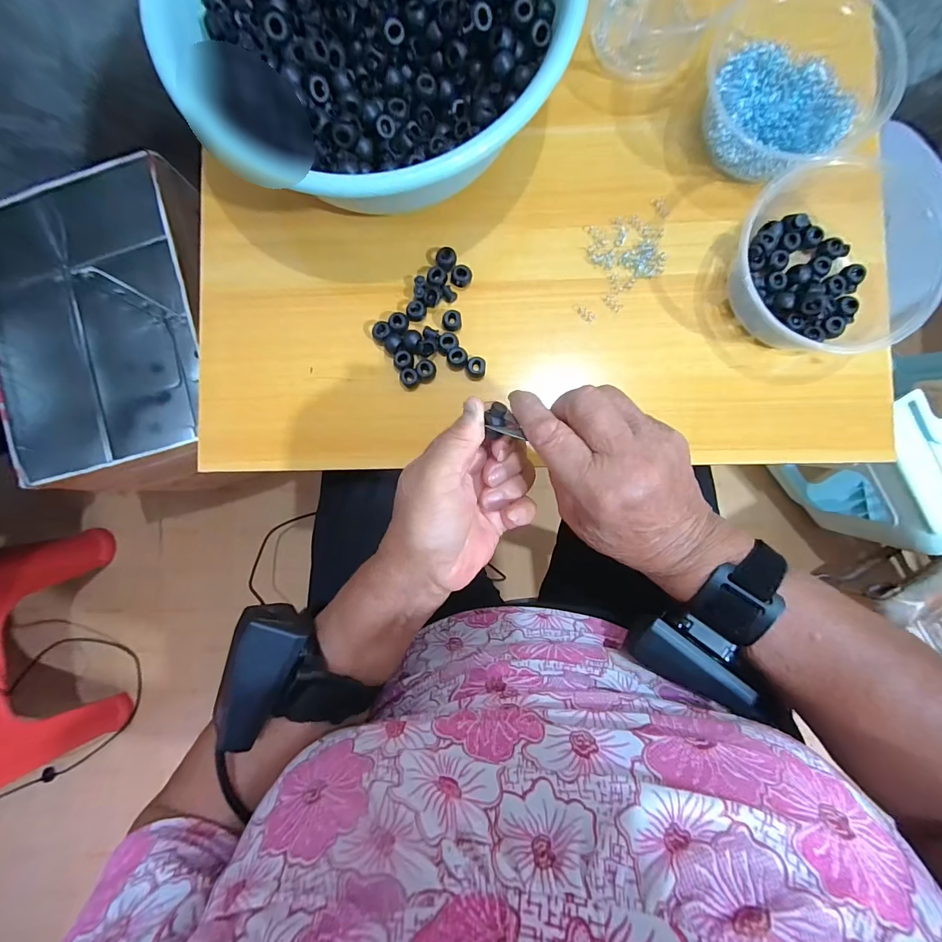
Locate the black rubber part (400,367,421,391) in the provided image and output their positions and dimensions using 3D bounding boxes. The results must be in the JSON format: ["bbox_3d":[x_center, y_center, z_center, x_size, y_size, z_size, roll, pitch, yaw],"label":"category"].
[{"bbox_3d":[-0.053,-0.079,0.361,0.017,0.010,0.017,0,88,3],"label":"black rubber part"}]

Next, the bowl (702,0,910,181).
[{"bbox_3d":[0.257,-0.310,0.338,0.138,0.041,0.144,0,88,3],"label":"bowl"}]

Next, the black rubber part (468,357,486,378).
[{"bbox_3d":[0.005,-0.089,0.359,0.015,0.011,0.016,6,88,3],"label":"black rubber part"}]

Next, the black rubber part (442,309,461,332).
[{"bbox_3d":[-0.017,-0.131,0.361,0.016,0.009,0.018,5,88,3],"label":"black rubber part"}]

